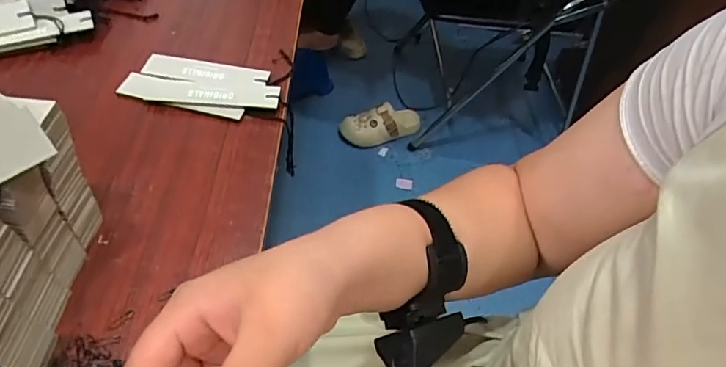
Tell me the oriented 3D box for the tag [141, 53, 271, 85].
[{"bbox_3d":[-0.162,-0.117,0.514,0.126,0.004,0.035,7,51,0],"label":"tag"}]

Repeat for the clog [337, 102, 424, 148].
[{"bbox_3d":[0.050,-0.170,1.464,0.233,0.092,0.082,-7,52,-12],"label":"clog"}]

